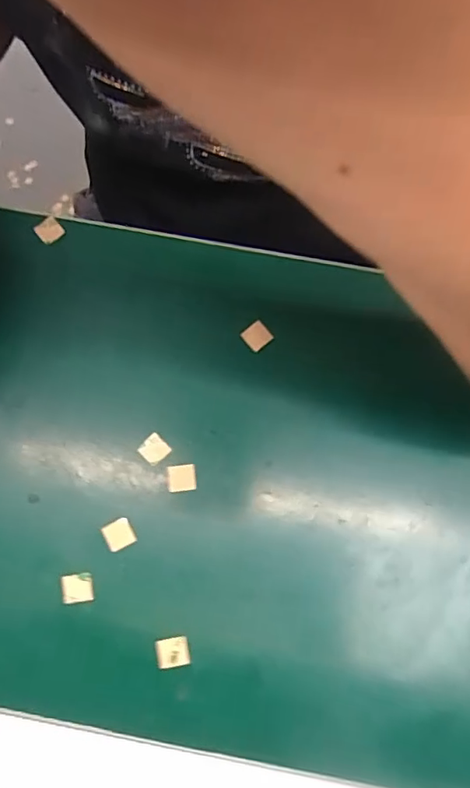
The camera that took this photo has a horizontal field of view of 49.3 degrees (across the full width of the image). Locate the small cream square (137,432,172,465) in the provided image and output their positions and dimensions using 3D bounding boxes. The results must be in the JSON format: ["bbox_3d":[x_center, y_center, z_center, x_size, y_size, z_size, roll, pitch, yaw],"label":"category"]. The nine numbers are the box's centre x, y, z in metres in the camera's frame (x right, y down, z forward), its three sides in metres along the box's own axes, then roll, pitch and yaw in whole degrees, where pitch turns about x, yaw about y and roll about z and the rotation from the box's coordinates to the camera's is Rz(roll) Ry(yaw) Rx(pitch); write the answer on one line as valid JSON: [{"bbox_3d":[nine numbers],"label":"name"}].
[{"bbox_3d":[-0.049,0.034,0.312,0.015,0.004,0.015,43,87,10],"label":"small cream square"}]

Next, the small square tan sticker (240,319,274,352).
[{"bbox_3d":[0.014,-0.037,0.325,0.016,0.004,0.016,-41,84,-6],"label":"small square tan sticker"}]

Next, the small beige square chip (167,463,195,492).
[{"bbox_3d":[-0.033,0.050,0.309,0.017,0.004,0.016,-6,81,-1],"label":"small beige square chip"}]

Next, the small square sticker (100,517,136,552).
[{"bbox_3d":[-0.069,0.083,0.304,0.017,0.004,0.016,-29,72,-3],"label":"small square sticker"}]

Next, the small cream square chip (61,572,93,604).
[{"bbox_3d":[-0.092,0.113,0.297,0.018,0.004,0.016,-7,81,-2],"label":"small cream square chip"}]

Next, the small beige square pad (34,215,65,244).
[{"bbox_3d":[-0.123,-0.109,0.340,0.015,0.004,0.016,-41,88,-7],"label":"small beige square pad"}]

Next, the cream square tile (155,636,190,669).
[{"bbox_3d":[-0.036,0.147,0.291,0.019,0.004,0.016,-10,81,-2],"label":"cream square tile"}]

